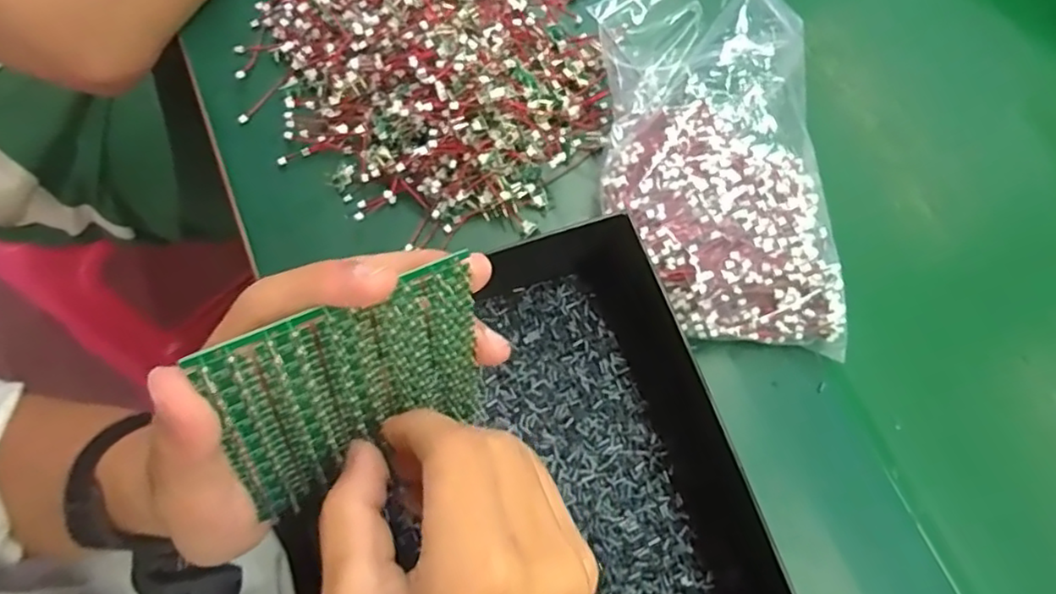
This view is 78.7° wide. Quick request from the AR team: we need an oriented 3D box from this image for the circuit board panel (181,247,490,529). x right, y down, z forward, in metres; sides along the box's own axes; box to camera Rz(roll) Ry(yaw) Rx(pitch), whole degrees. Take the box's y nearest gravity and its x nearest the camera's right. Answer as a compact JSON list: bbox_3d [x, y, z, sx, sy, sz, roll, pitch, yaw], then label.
[{"bbox_3d":[-0.056,0.031,0.216,0.084,0.078,0.004,-25,48,-23],"label":"circuit board panel"}]

